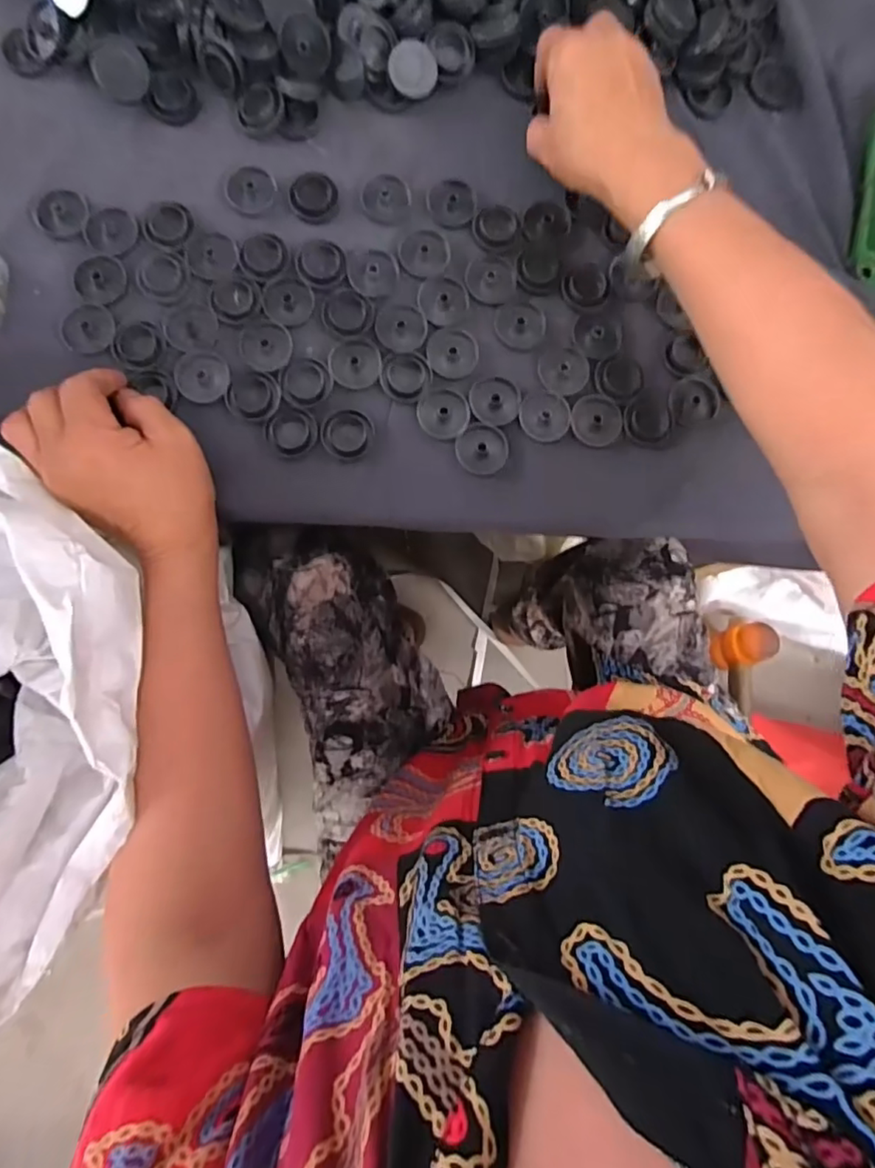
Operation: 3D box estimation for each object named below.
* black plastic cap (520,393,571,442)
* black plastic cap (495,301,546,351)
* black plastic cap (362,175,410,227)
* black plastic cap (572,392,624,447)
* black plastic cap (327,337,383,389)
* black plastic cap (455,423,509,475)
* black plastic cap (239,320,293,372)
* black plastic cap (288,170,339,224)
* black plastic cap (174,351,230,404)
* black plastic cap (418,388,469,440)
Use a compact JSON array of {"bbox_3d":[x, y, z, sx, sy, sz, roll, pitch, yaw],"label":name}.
[{"bbox_3d":[0.071,-0.110,0.387,0.032,0.004,0.032,0,85,-2],"label":"black plastic cap"},{"bbox_3d":[0.056,-0.173,0.393,0.033,0.004,0.033,0,85,-2],"label":"black plastic cap"},{"bbox_3d":[-0.035,-0.260,0.399,0.031,0.004,0.035,-5,85,-2],"label":"black plastic cap"},{"bbox_3d":[0.106,-0.109,0.389,0.034,0.004,0.035,0,85,-2],"label":"black plastic cap"},{"bbox_3d":[-0.054,-0.143,0.383,0.033,0.004,0.033,0,85,-2],"label":"black plastic cap"},{"bbox_3d":[0.029,-0.088,0.385,0.034,0.005,0.031,0,85,-2],"label":"black plastic cap"},{"bbox_3d":[-0.111,-0.155,0.383,0.031,0.004,0.036,-29,87,-4],"label":"black plastic cap"},{"bbox_3d":[-0.083,-0.259,0.396,0.031,0.004,0.036,-5,85,-2],"label":"black plastic cap"},{"bbox_3d":[-0.150,-0.133,0.377,0.032,0.004,0.036,-26,86,-4],"label":"black plastic cap"},{"bbox_3d":[0.004,-0.112,0.384,0.033,0.004,0.032,0,85,-2],"label":"black plastic cap"}]

